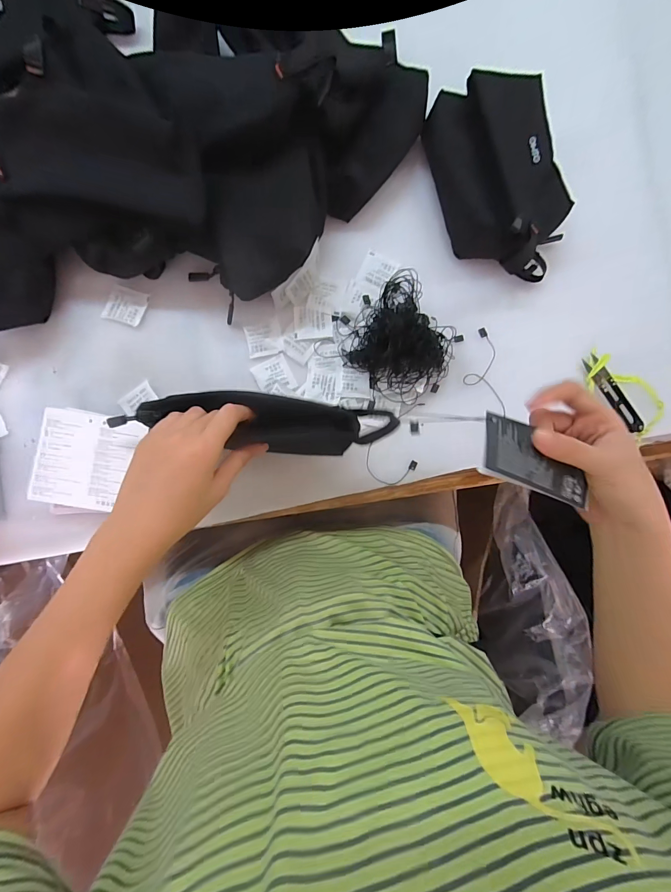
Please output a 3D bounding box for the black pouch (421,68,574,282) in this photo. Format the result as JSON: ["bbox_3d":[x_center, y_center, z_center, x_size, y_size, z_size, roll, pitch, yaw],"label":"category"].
[{"bbox_3d":[0.176,-0.288,0.410,0.126,0.060,0.203,-11,89,-4],"label":"black pouch"}]

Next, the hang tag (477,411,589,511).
[{"bbox_3d":[0.145,0.010,0.275,0.084,0.009,0.049,21,69,-8],"label":"hang tag"}]

